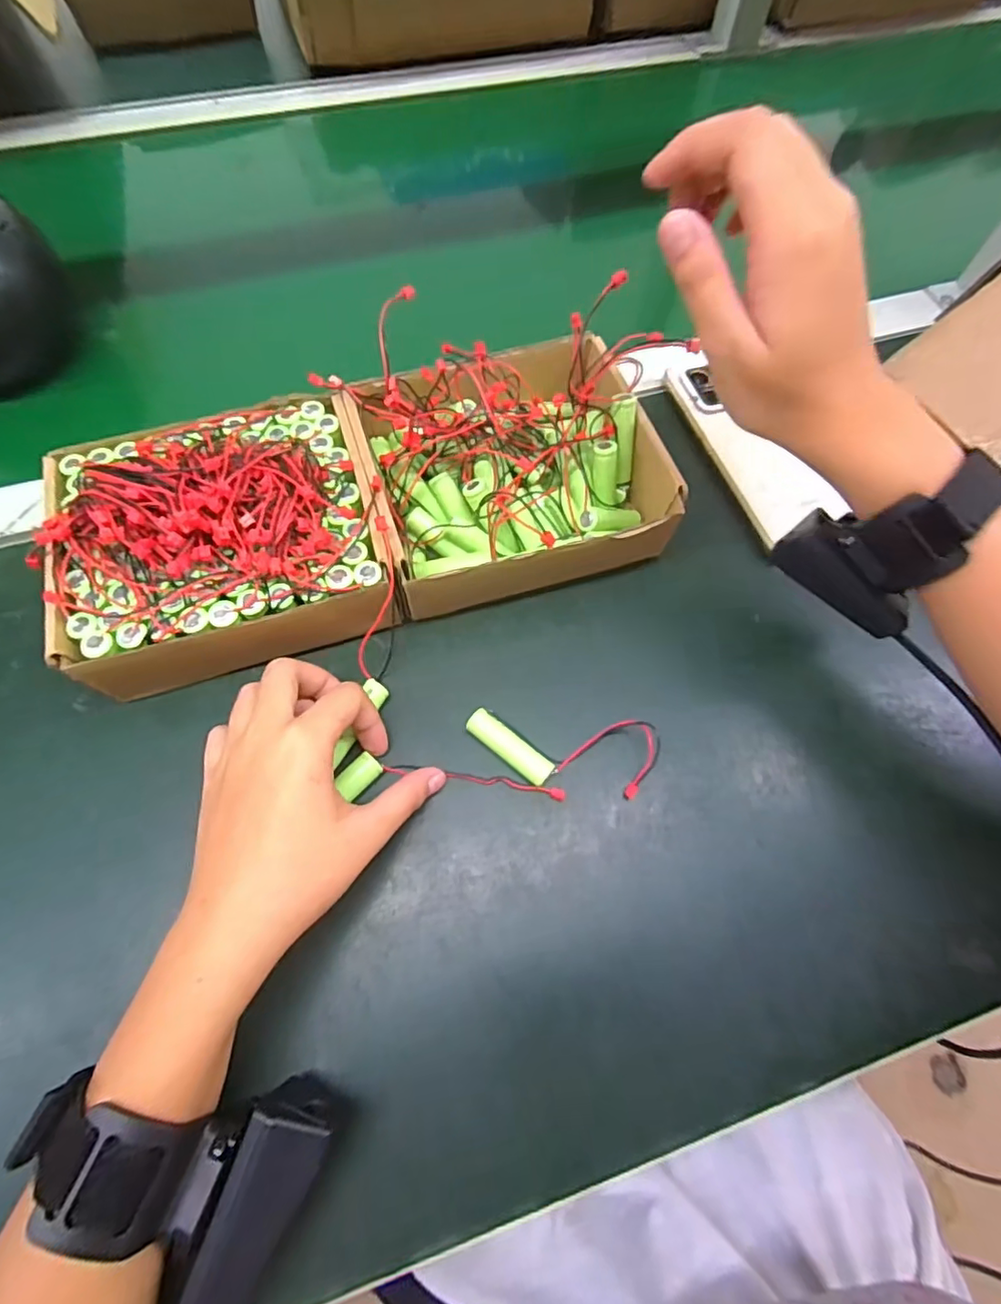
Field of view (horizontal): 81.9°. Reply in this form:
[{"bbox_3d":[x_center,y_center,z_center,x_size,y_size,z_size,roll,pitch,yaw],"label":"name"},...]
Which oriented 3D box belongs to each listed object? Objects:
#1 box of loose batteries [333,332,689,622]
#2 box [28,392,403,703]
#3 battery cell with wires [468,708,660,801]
[{"bbox_3d":[0.011,-0.107,0.338,0.175,0.063,0.159,-16,70,-8],"label":"box of loose batteries"},{"bbox_3d":[-0.149,-0.061,0.315,0.163,0.071,0.152,-17,69,-9],"label":"box"},{"bbox_3d":[0.031,0.052,0.300,0.097,0.016,0.036,6,69,1],"label":"battery cell with wires"}]

